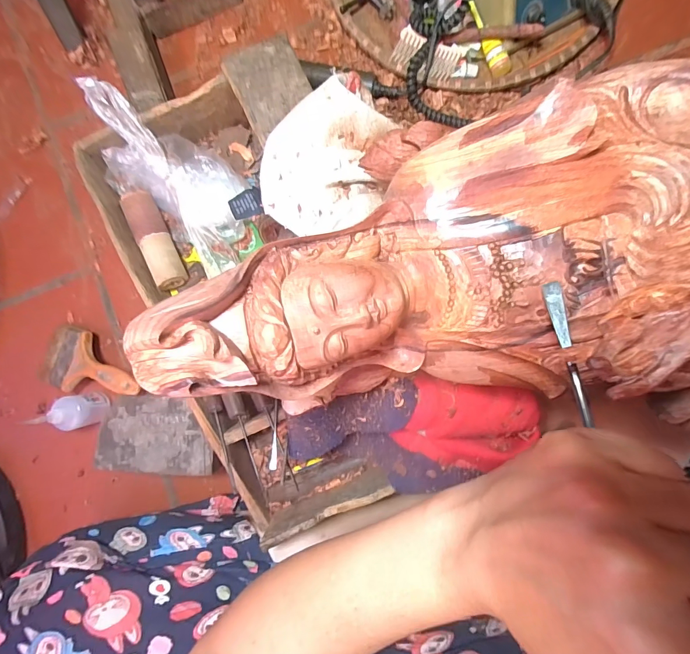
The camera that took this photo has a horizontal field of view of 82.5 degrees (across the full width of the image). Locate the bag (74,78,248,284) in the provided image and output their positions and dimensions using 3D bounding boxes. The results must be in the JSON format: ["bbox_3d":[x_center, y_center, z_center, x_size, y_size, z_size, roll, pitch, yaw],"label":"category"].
[{"bbox_3d":[-0.161,-0.140,0.370,0.095,0.044,0.186,-41,108,1],"label":"bag"}]

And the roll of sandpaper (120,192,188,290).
[{"bbox_3d":[-0.181,-0.081,0.371,0.027,0.020,0.097,-25,86,1],"label":"roll of sandpaper"}]

